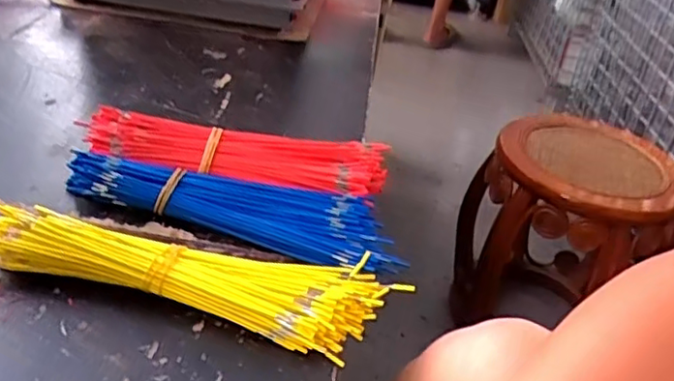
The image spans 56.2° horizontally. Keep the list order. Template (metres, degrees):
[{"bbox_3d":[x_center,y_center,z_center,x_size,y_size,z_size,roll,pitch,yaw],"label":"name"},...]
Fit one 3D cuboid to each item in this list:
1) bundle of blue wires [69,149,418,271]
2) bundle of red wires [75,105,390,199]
[{"bbox_3d":[-0.082,0.011,0.495,0.259,0.029,0.070,9,33,3],"label":"bundle of blue wires"},{"bbox_3d":[-0.088,-0.029,0.551,0.262,0.033,0.071,7,33,-1],"label":"bundle of red wires"}]

